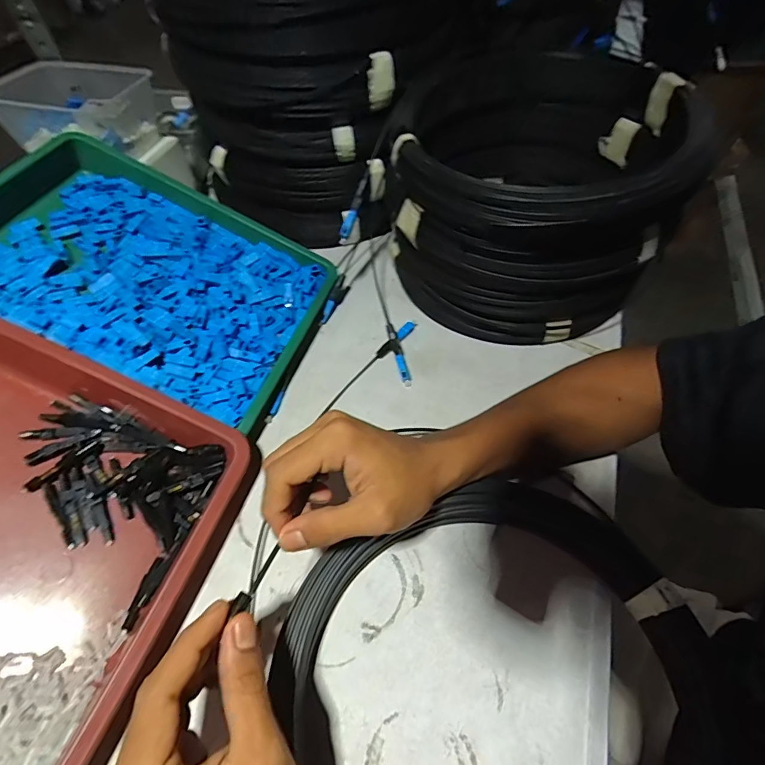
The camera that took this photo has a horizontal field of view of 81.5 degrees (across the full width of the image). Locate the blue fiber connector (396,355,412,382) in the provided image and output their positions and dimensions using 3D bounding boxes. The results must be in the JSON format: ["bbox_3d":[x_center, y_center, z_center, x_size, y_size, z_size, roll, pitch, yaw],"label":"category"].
[{"bbox_3d":[0.020,-0.013,0.436,0.010,0.007,0.027,-16,79,-7],"label":"blue fiber connector"}]

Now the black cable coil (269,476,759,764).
[{"bbox_3d":[0.069,0.187,0.260,0.241,0.051,0.243,-3,52,4],"label":"black cable coil"}]

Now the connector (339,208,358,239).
[{"bbox_3d":[-0.033,-0.156,0.436,0.009,0.031,0.008,7,46,-29],"label":"connector"}]

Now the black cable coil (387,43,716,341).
[{"bbox_3d":[0.145,-0.176,0.448,0.251,0.177,0.264,5,53,9],"label":"black cable coil"}]

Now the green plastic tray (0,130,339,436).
[{"bbox_3d":[-0.229,-0.112,0.431,0.329,0.037,0.215,25,60,-3],"label":"green plastic tray"}]

